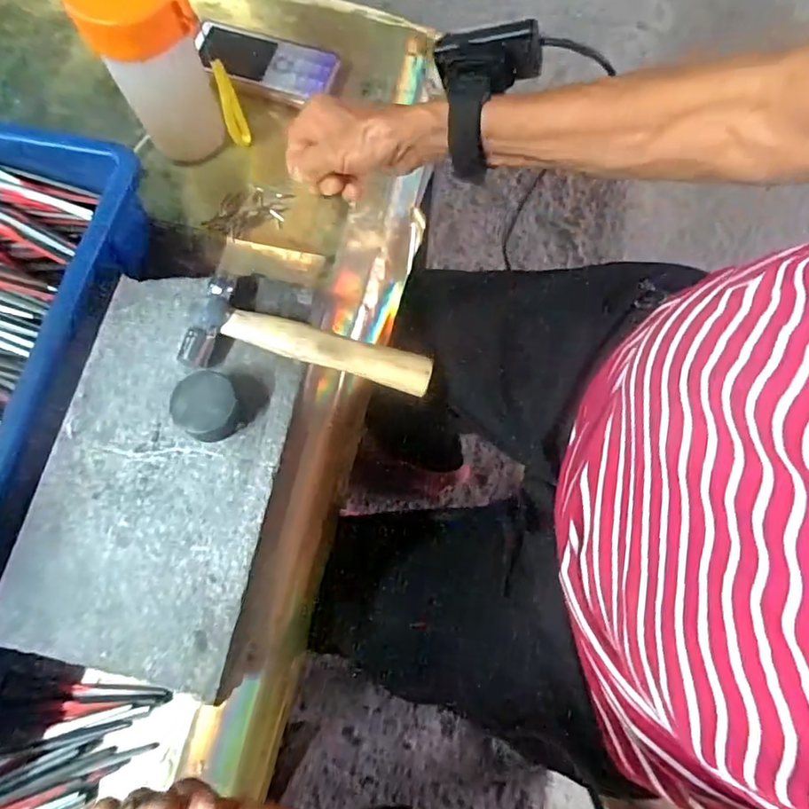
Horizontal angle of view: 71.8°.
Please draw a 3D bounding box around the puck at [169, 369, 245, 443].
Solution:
[{"bbox_3d":[-0.115,0.002,0.329,0.038,0.023,0.036,0,74,0],"label":"puck"}]

